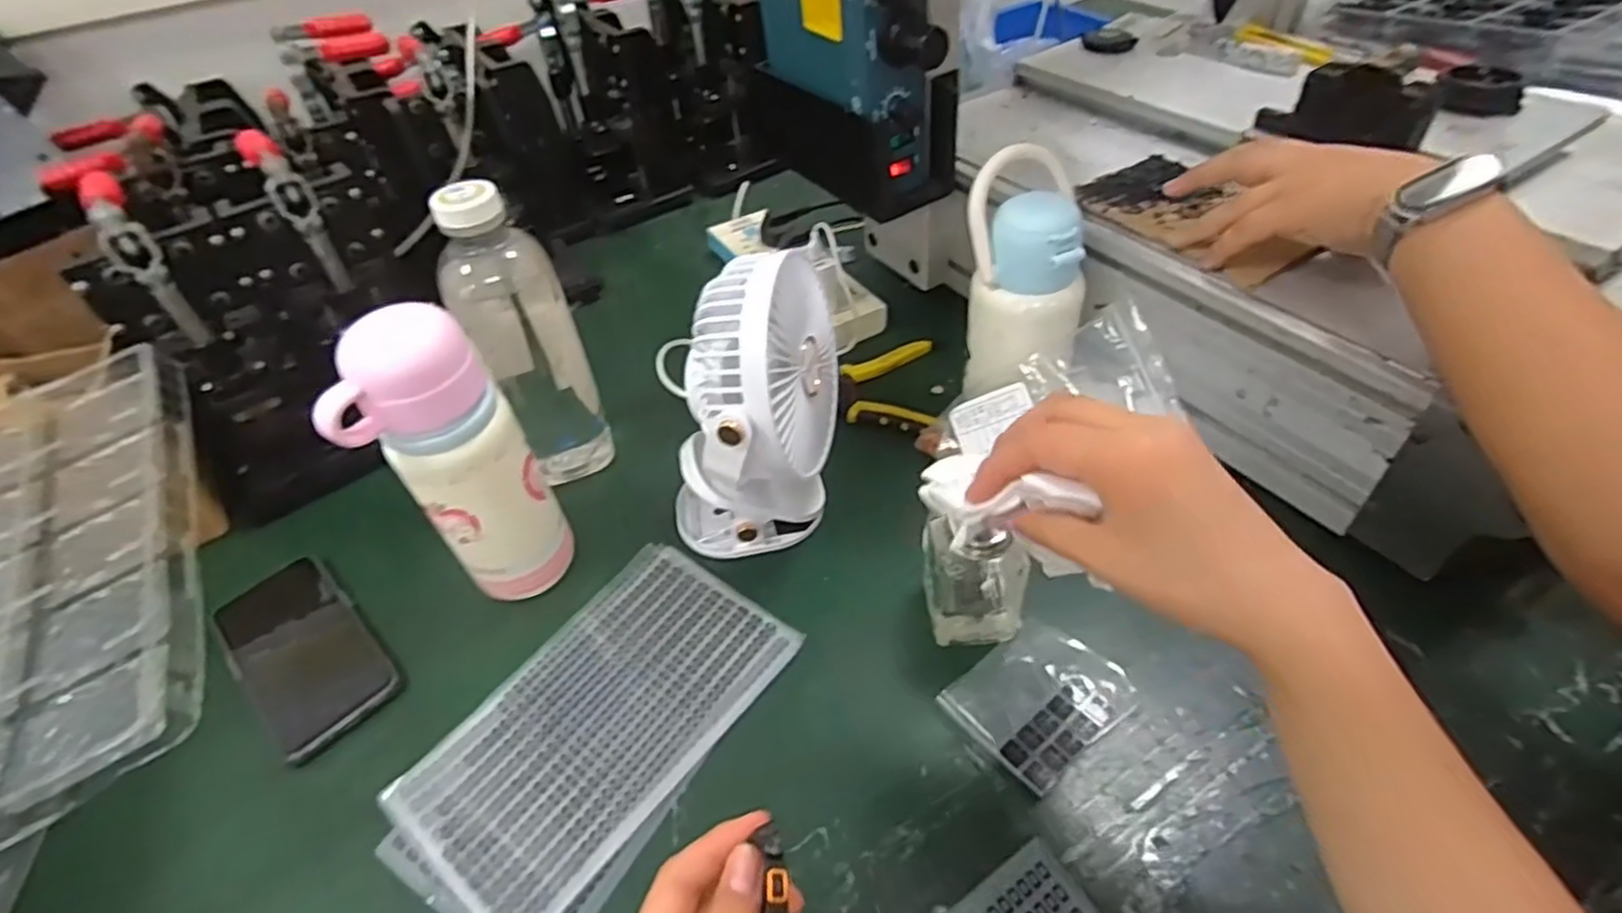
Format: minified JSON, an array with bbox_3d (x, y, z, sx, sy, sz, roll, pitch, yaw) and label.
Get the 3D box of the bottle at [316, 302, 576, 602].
[{"bbox_3d":[-0.214,0.013,0.461,0.075,0.210,0.061,-15,46,-9],"label":"bottle"}]

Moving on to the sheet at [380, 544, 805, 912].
[{"bbox_3d":[-0.130,0.156,0.457,0.141,0.005,0.225,28,54,29],"label":"sheet"}]

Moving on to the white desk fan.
[{"bbox_3d":[-0.046,-0.036,0.503,0.109,0.193,0.144,8,47,14],"label":"white desk fan"}]

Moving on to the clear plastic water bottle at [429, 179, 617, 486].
[{"bbox_3d":[-0.205,-0.075,0.545,0.073,0.237,0.060,-21,47,-14],"label":"clear plastic water bottle"}]

